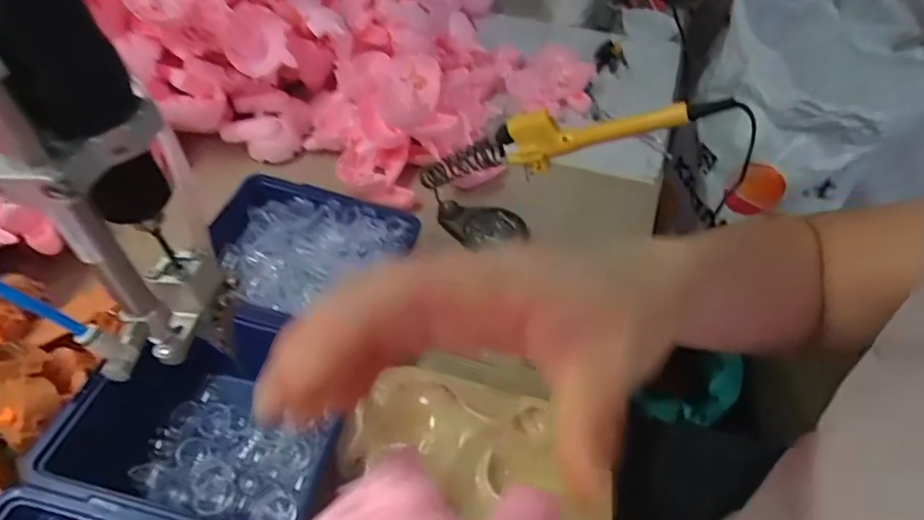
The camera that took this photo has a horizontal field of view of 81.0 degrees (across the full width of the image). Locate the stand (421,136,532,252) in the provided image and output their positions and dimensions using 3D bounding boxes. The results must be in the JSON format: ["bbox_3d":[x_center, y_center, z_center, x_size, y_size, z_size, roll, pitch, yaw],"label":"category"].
[{"bbox_3d":[0.013,-0.069,0.530,0.112,0.101,0.054,9,47,7],"label":"stand"}]

